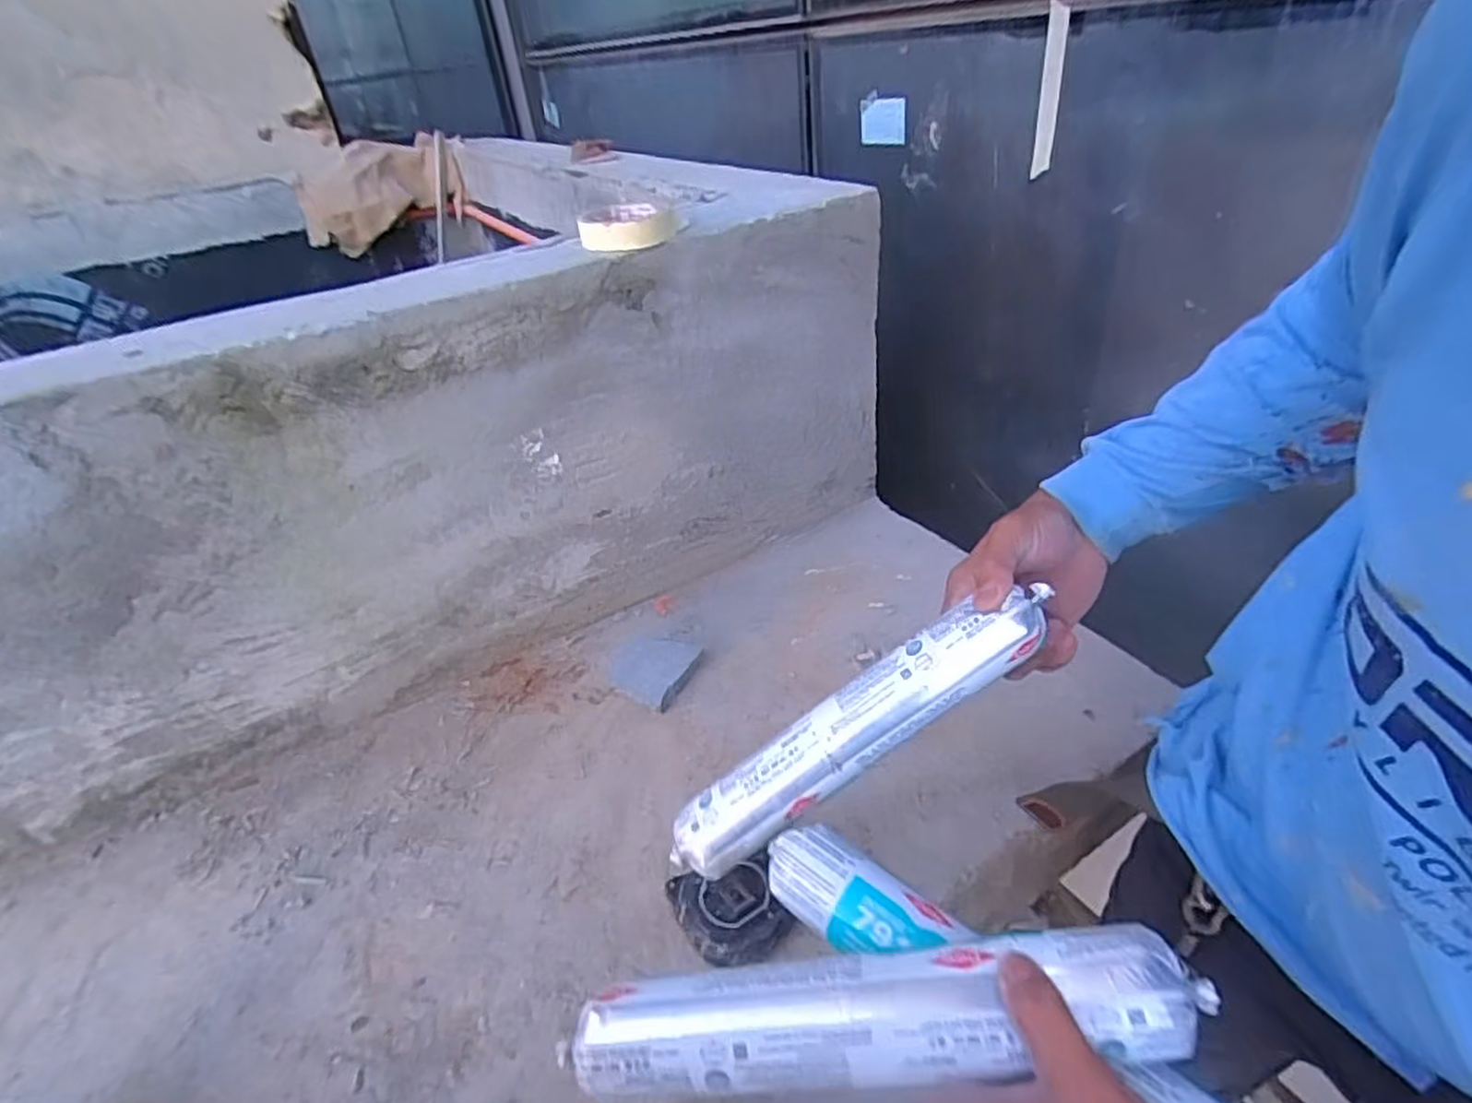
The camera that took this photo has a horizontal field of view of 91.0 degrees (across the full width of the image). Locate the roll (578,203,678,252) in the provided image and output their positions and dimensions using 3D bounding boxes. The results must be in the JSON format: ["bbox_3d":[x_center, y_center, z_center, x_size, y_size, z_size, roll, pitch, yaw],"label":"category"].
[{"bbox_3d":[-0.104,-0.308,0.682,0.083,0.025,0.085,-4,35,3],"label":"roll"}]

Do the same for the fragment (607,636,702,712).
[{"bbox_3d":[-0.091,0.122,0.776,0.096,0.014,0.085,18,42,30],"label":"fragment"}]

